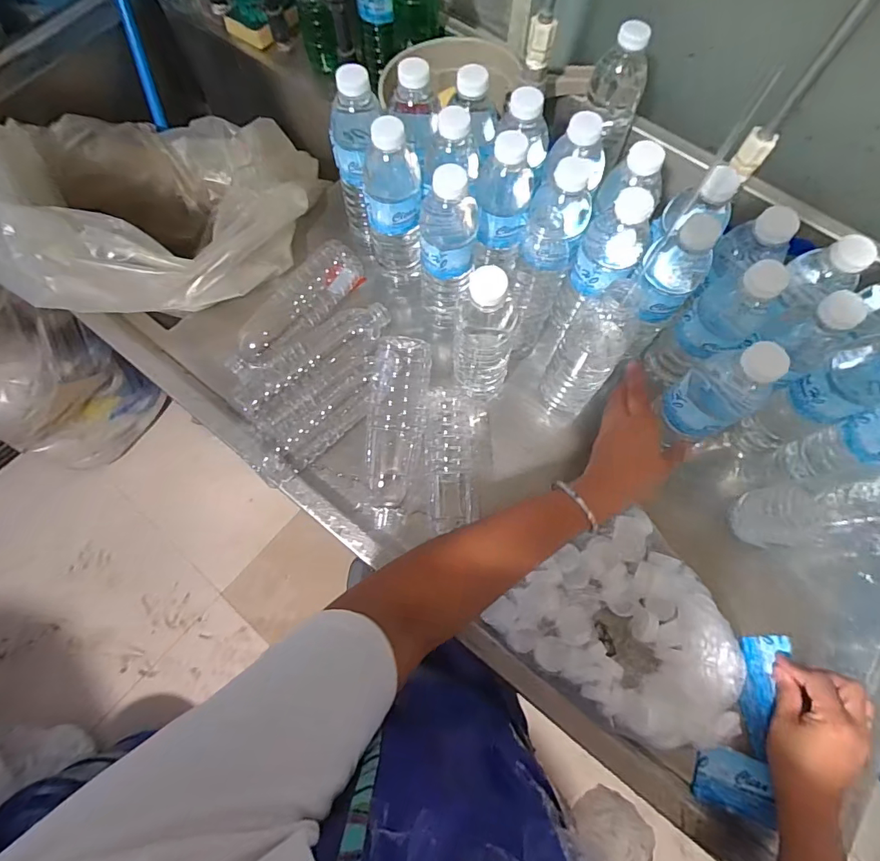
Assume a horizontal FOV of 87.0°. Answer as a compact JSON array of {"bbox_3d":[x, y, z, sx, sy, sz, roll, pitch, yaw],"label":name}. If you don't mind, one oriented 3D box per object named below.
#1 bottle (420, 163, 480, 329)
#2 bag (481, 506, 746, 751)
[{"bbox_3d":[0.007,-0.190,0.507,0.063,0.205,0.064,1,72,-1],"label":"bottle"},{"bbox_3d":[0.194,0.193,0.464,0.224,0.053,0.189,40,75,11],"label":"bag"}]

